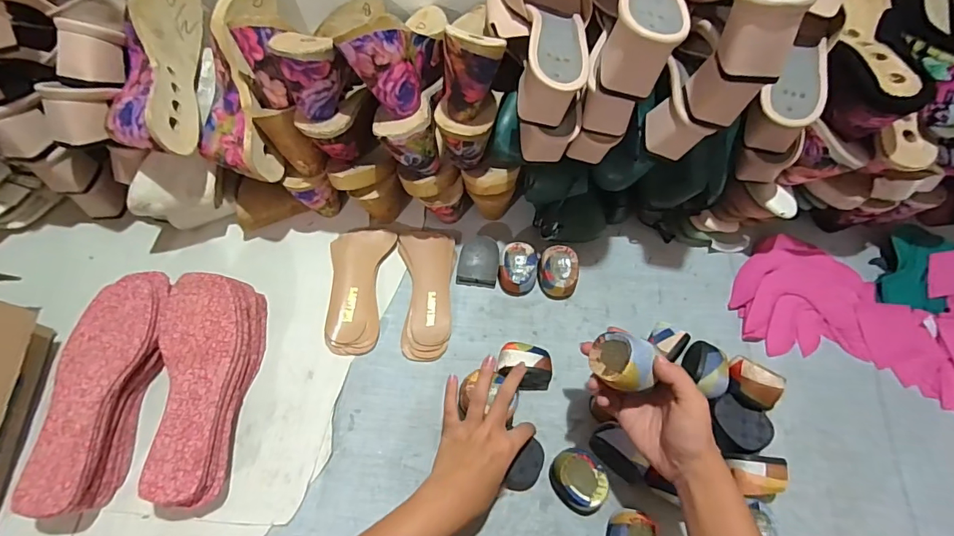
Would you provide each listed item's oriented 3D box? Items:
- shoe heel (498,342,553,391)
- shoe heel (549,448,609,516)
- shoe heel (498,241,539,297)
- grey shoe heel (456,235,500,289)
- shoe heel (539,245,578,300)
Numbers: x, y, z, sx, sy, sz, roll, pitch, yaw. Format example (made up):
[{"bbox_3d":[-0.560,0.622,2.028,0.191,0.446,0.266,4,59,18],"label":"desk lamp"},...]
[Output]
[{"bbox_3d":[0.056,0.113,0.550,0.061,0.052,0.045,6,65,3],"label":"shoe heel"},{"bbox_3d":[0.111,0.228,0.507,0.067,0.040,0.055,38,70,16],"label":"shoe heel"},{"bbox_3d":[0.054,0.001,0.619,0.049,0.041,0.060,6,65,3],"label":"shoe heel"},{"bbox_3d":[0.003,-0.015,0.629,0.052,0.023,0.073,6,65,3],"label":"grey shoe heel"},{"bbox_3d":[0.106,0.007,0.617,0.050,0.040,0.063,11,65,5],"label":"shoe heel"}]

